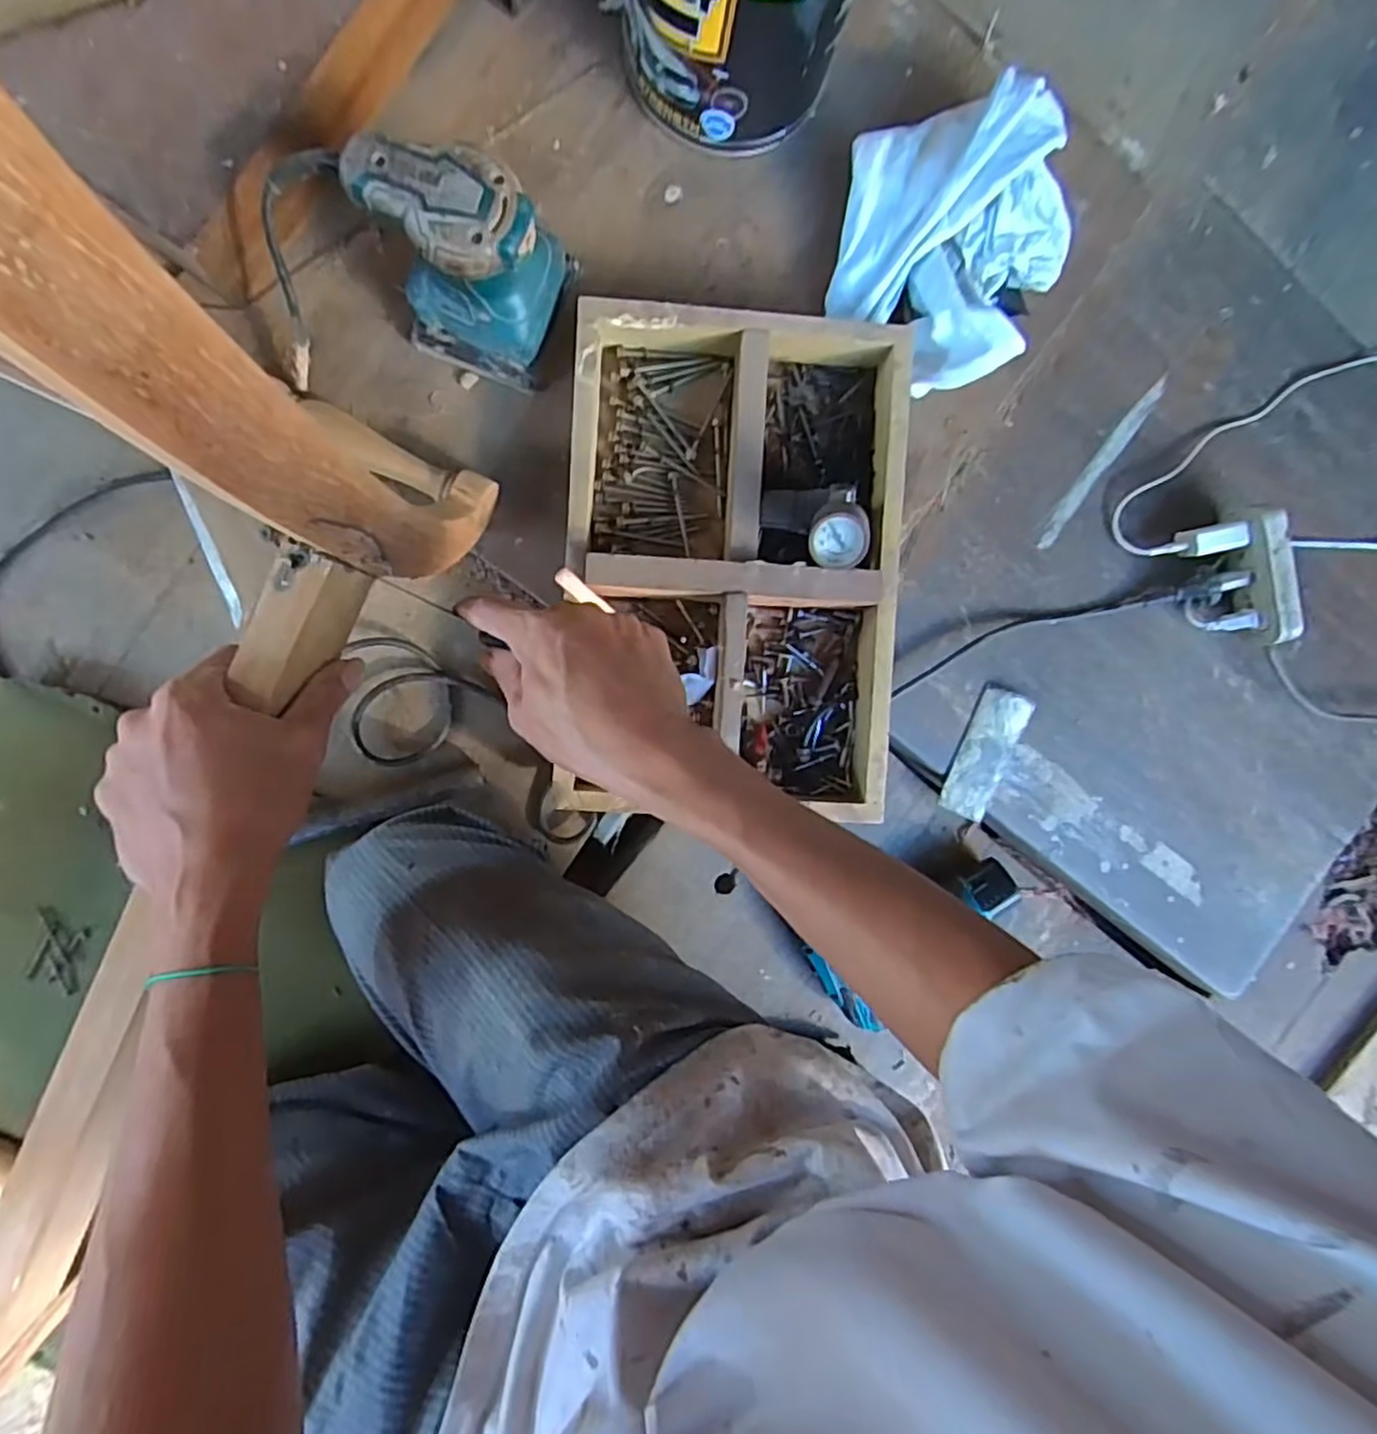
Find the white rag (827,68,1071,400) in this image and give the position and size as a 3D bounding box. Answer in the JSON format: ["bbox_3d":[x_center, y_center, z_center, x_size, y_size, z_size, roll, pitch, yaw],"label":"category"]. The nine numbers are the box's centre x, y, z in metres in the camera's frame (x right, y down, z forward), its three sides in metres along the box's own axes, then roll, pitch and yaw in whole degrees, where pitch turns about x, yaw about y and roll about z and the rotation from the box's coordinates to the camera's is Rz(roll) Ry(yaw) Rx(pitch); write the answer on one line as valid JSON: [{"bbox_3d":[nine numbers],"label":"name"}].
[{"bbox_3d":[0.207,-0.369,0.556,0.172,0.071,0.217,7,92,-7],"label":"white rag"}]

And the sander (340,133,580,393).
[{"bbox_3d":[-0.160,-0.314,0.489,0.131,0.134,0.091,20,91,-8],"label":"sander"}]

